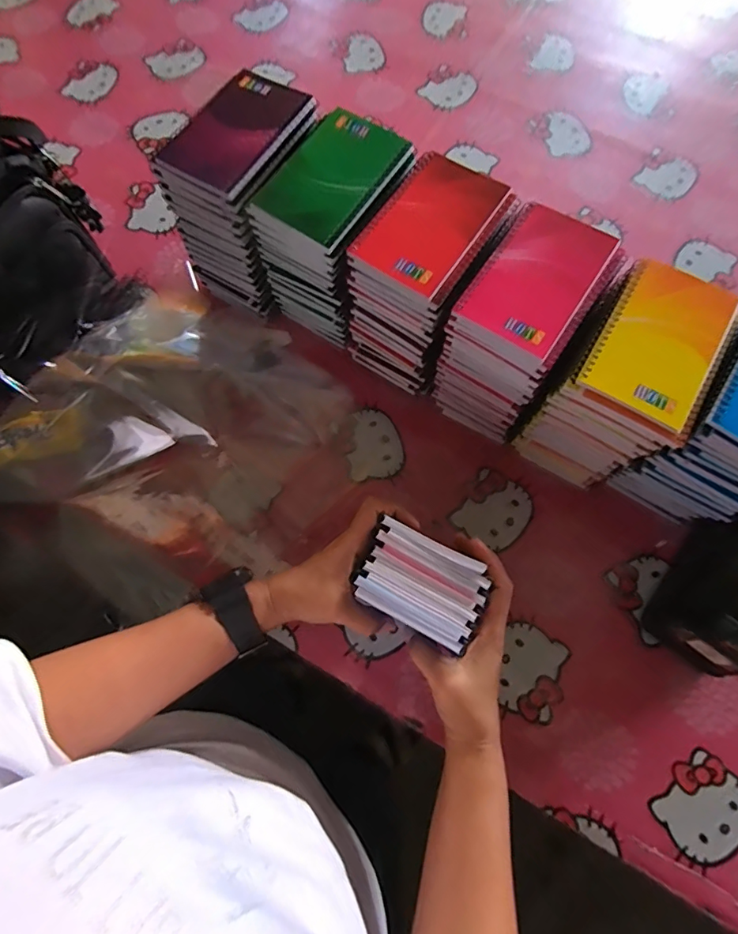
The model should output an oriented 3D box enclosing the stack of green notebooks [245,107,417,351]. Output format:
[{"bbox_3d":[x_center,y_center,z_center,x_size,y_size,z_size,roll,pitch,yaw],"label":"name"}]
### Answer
[{"bbox_3d":[-0.032,-0.226,0.469,0.094,0.182,0.126,29,75,9],"label":"stack of green notebooks"}]

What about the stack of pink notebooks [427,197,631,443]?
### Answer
[{"bbox_3d":[0.137,-0.125,0.444,0.093,0.165,0.129,33,75,10],"label":"stack of pink notebooks"}]

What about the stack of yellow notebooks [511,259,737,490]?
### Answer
[{"bbox_3d":[0.222,-0.072,0.429,0.098,0.165,0.132,30,75,9],"label":"stack of yellow notebooks"}]

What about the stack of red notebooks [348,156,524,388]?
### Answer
[{"bbox_3d":[0.054,-0.176,0.460,0.096,0.162,0.137,36,76,11],"label":"stack of red notebooks"}]

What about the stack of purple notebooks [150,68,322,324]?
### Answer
[{"bbox_3d":[-0.118,-0.269,0.487,0.105,0.170,0.144,32,75,10],"label":"stack of purple notebooks"}]

